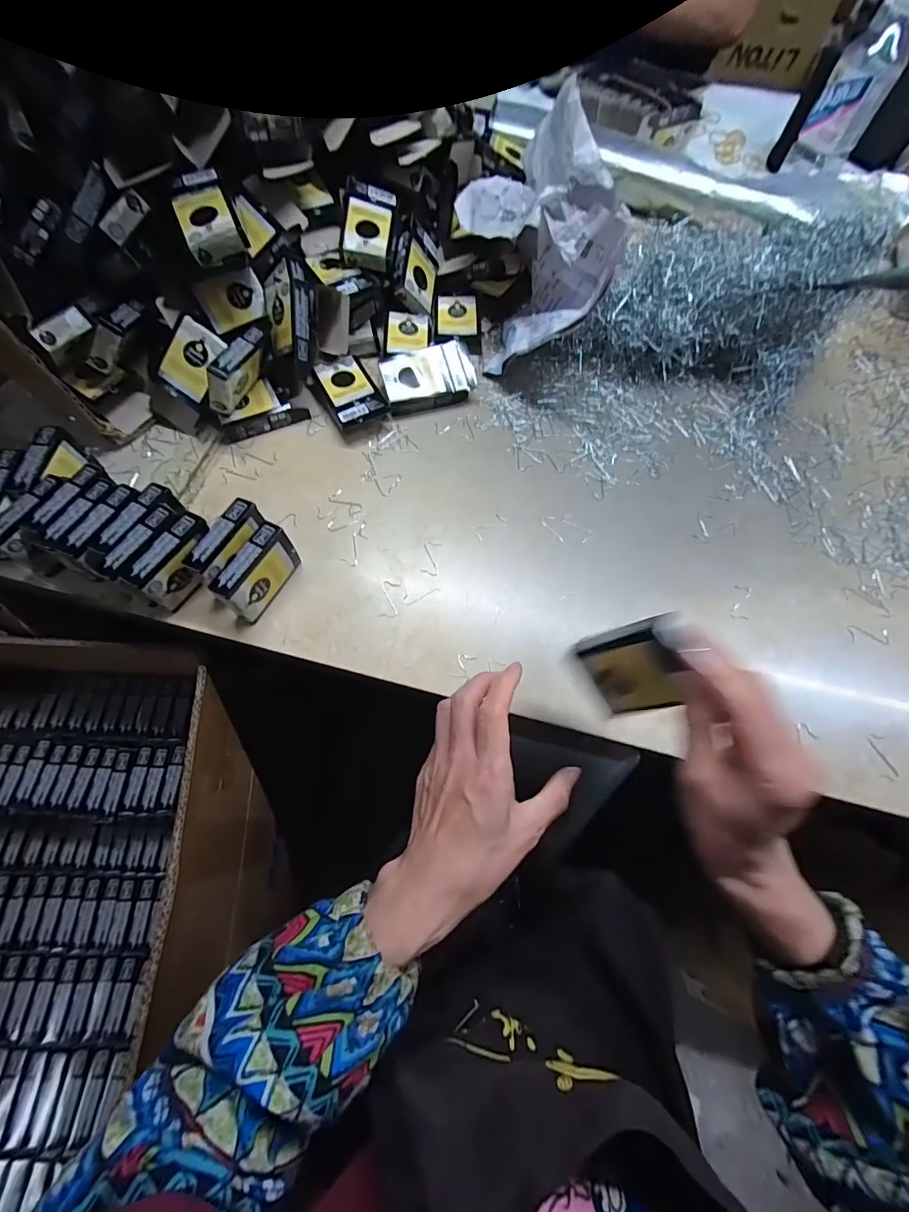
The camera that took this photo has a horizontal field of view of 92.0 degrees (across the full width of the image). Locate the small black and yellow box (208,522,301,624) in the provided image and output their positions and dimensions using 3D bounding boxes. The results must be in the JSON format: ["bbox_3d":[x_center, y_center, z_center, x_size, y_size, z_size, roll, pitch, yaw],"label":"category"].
[{"bbox_3d":[-0.164,-0.027,0.371,0.022,0.059,0.074,26,69,9],"label":"small black and yellow box"}]

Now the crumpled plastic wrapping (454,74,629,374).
[{"bbox_3d":[0.088,-0.379,0.447,0.157,0.059,0.219,-5,97,35],"label":"crumpled plastic wrapping"}]

